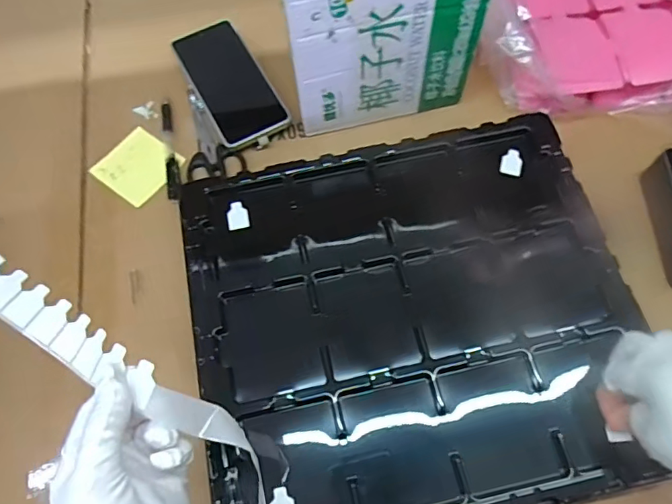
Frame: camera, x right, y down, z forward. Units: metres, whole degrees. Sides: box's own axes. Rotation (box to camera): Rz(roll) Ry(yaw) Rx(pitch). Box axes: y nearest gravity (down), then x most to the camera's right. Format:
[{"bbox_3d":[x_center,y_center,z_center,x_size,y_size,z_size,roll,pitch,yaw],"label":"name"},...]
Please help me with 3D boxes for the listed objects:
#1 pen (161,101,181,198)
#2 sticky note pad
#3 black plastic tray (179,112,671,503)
[{"bbox_3d":[-0.181,-0.115,0.563,0.014,0.006,0.130,-11,67,-3],"label":"pen"},{"bbox_3d":[-0.216,-0.094,0.561,0.081,0.007,0.076,35,72,14],"label":"sticky note pad"},{"bbox_3d":[0.063,0.052,0.444,0.362,0.016,0.332,-11,67,-3],"label":"black plastic tray"}]

